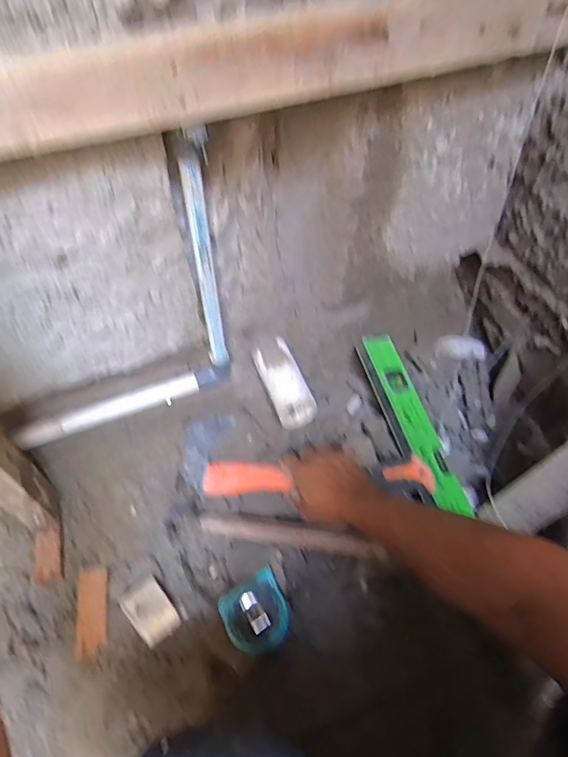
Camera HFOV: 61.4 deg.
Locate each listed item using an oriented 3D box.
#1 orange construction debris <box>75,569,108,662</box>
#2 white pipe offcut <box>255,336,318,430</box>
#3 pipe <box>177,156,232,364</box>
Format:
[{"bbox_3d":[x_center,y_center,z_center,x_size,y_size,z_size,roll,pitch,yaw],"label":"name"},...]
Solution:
[{"bbox_3d":[-0.262,0.316,0.653,0.041,0.007,0.114,-11,52,-7],"label":"orange construction debris"},{"bbox_3d":[0.001,0.003,0.743,0.063,0.070,0.141,-20,77,-14],"label":"white pipe offcut"},{"bbox_3d":[-0.098,-0.132,0.612,0.027,0.305,0.025,-7,52,-3],"label":"pipe"}]

